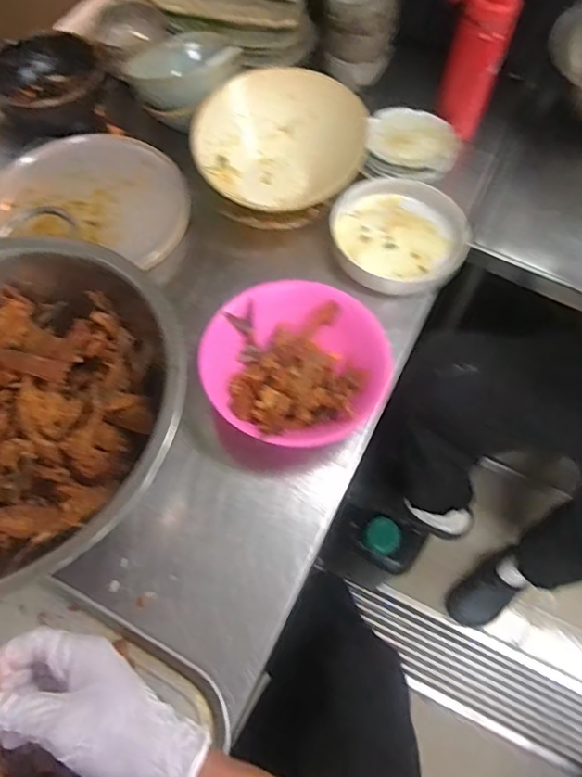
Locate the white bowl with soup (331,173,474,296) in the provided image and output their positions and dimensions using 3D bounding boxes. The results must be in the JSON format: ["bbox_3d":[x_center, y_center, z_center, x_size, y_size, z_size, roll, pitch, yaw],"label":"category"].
[{"bbox_3d":[0.152,-0.218,0.807,0.186,0.054,0.185,1,62,-2],"label":"white bowl with soup"}]

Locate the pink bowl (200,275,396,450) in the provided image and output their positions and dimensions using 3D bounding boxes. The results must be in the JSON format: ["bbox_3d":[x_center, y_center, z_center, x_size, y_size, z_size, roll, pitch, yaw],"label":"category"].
[{"bbox_3d":[0.002,-0.025,0.682,0.210,0.069,0.213,1,62,-2],"label":"pink bowl"}]

